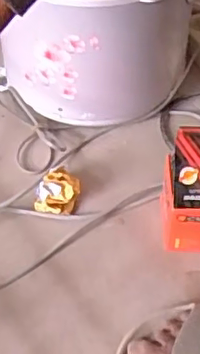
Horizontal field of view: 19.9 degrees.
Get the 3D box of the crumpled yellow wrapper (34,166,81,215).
[{"bbox_3d":[-0.051,0.018,0.688,0.052,0.045,0.044,3,48,2],"label":"crumpled yellow wrapper"}]

